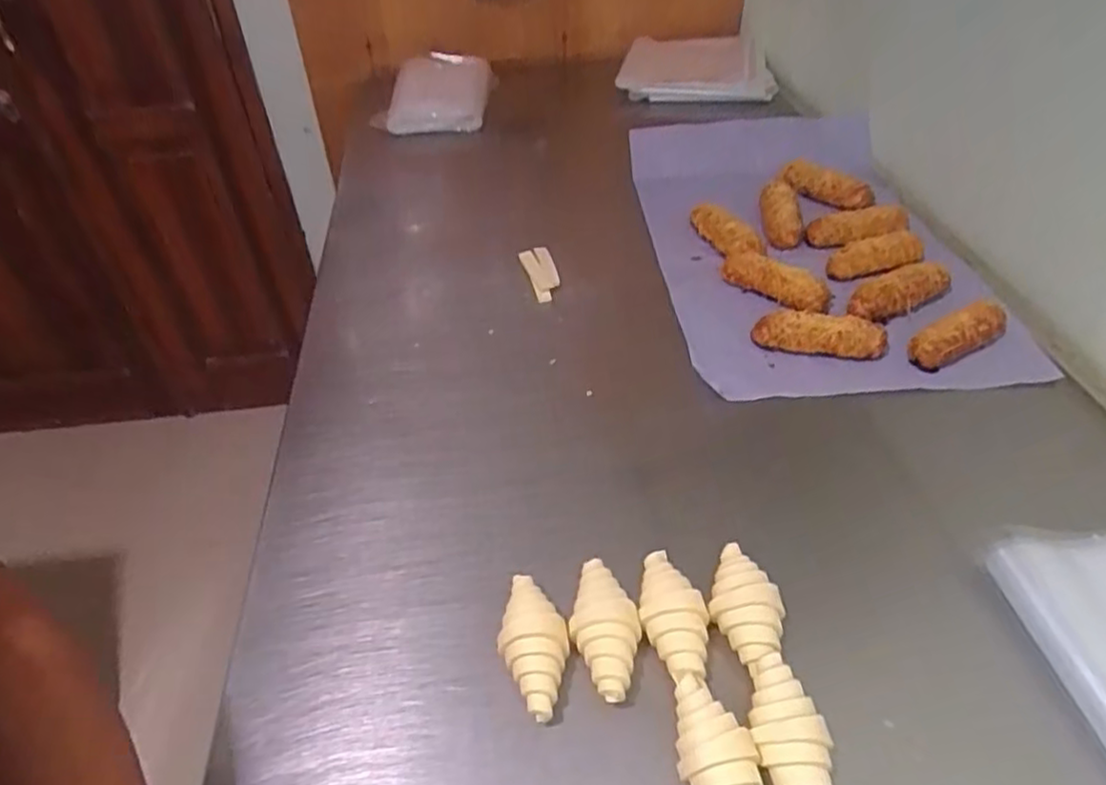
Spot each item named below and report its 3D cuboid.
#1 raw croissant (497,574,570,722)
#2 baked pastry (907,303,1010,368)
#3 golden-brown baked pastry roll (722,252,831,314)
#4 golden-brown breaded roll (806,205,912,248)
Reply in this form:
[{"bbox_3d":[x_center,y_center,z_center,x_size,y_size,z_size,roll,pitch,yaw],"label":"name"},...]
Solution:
[{"bbox_3d":[-0.014,0.174,0.493,0.048,0.040,0.104,-5,42,-1],"label":"raw croissant"},{"bbox_3d":[0.436,-0.064,0.736,0.133,0.034,0.038,-21,45,-19],"label":"baked pastry"},{"bbox_3d":[0.258,-0.131,0.820,0.051,0.032,0.140,-34,50,-30],"label":"golden-brown baked pastry roll"},{"bbox_3d":[0.394,-0.214,0.905,0.128,0.028,0.047,-8,42,-5],"label":"golden-brown breaded roll"}]

